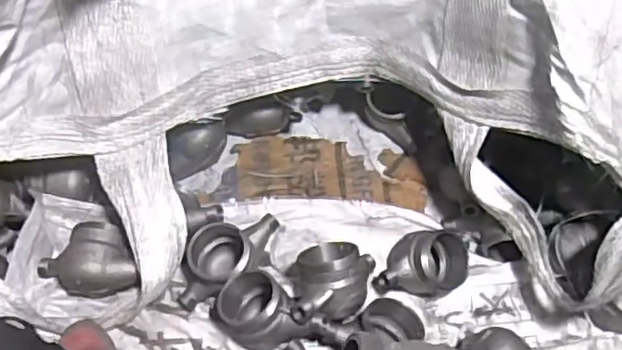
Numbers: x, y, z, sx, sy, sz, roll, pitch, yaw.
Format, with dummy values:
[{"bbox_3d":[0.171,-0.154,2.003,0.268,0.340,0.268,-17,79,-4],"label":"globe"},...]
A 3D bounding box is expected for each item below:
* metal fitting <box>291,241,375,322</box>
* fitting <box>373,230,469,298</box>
[{"bbox_3d":[0.029,0.139,0.844,0.105,0.086,0.124,6,55,1],"label":"metal fitting"},{"bbox_3d":[0.150,0.116,0.888,0.117,0.074,0.090,8,55,2],"label":"fitting"}]

